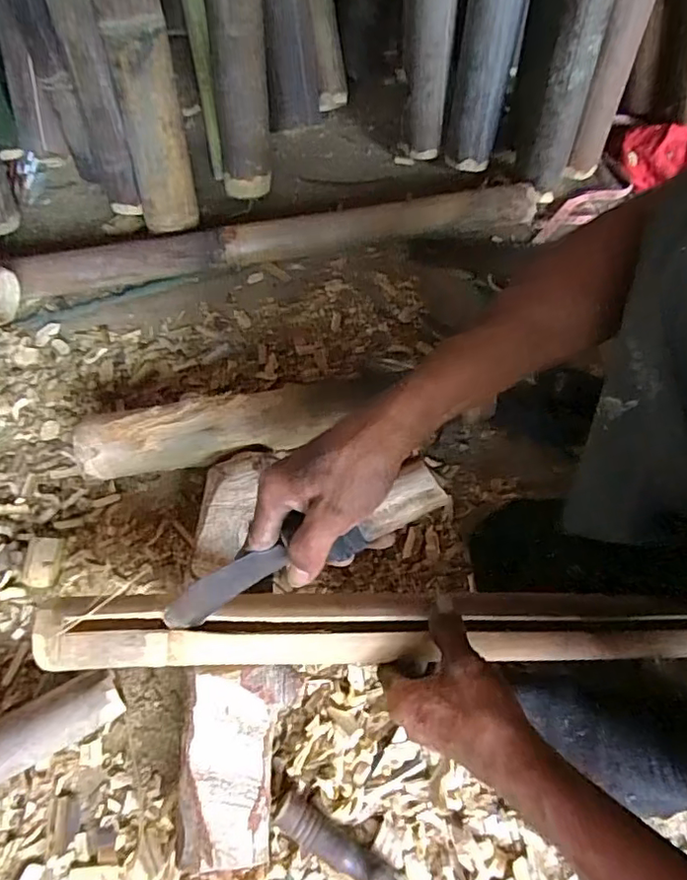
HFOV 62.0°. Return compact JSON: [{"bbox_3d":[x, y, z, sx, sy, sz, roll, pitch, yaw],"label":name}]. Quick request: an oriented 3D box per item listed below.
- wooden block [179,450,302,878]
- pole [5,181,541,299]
[{"bbox_3d":[-0.088,0.171,0.505,0.088,0.057,0.330,-3,65,-3],"label":"wooden block"},{"bbox_3d":[-0.073,-0.247,0.708,0.626,0.061,0.047,-9,65,-6],"label":"pole"}]

